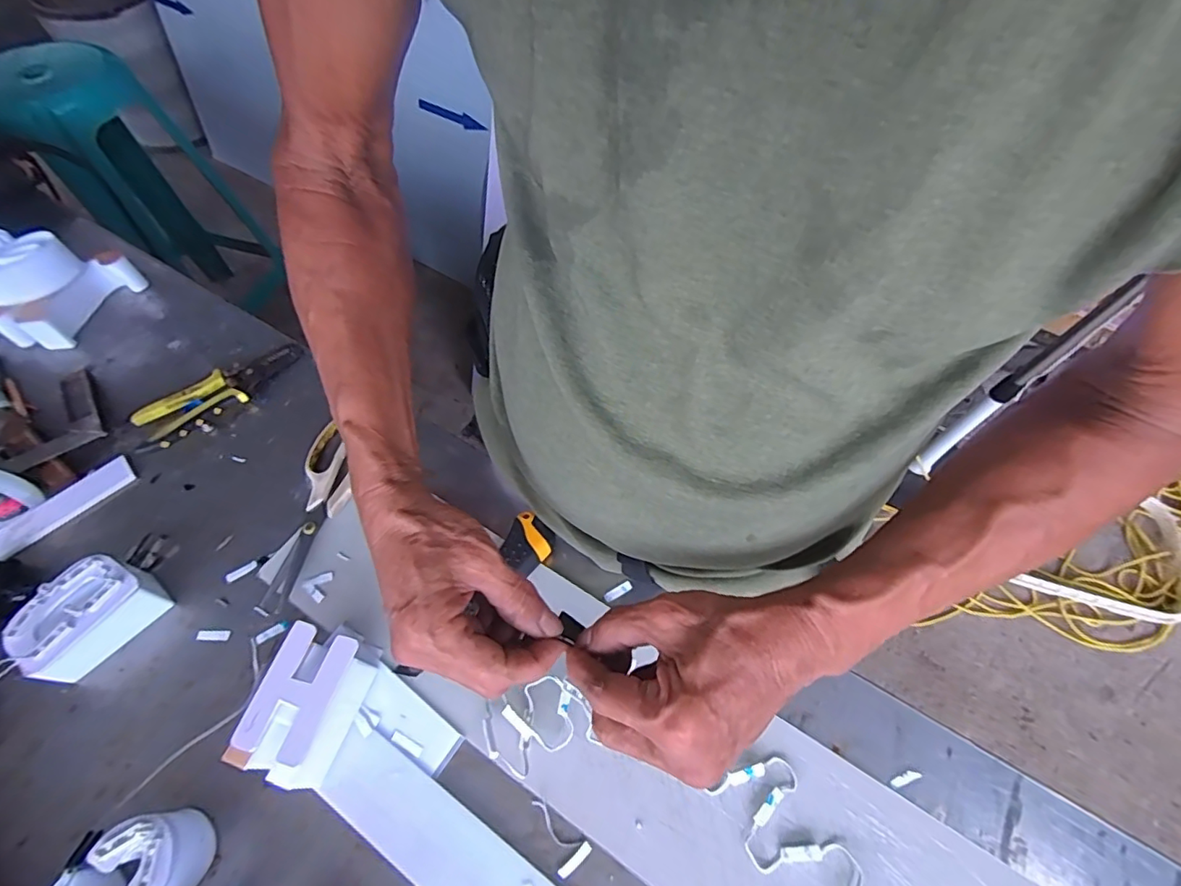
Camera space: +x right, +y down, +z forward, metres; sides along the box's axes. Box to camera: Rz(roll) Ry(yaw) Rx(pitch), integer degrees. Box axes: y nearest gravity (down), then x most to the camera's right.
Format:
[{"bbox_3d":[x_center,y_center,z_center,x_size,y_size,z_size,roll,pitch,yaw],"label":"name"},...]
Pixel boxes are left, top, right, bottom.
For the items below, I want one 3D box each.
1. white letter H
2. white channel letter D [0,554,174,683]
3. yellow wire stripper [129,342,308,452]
[{"bbox_3d":[-0.204,0.189,0.382,0.055,0.049,0.092,15,60,9],"label":"white letter H"},{"bbox_3d":[-0.395,0.136,0.415,0.054,0.051,0.090,33,64,18],"label":"white channel letter D"},{"bbox_3d":[-0.386,-0.055,0.550,0.060,0.022,0.166,33,64,18],"label":"yellow wire stripper"}]

